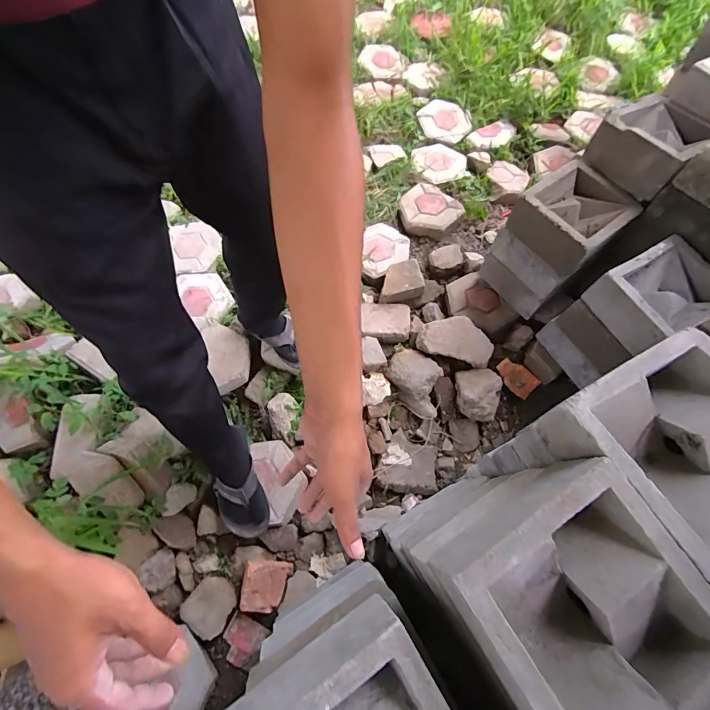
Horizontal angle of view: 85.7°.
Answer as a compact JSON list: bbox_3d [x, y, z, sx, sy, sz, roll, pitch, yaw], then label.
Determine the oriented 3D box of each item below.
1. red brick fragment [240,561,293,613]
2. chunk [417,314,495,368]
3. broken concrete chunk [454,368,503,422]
[{"bbox_3d":[-0.195,0.504,0.836,0.103,0.036,0.092,10,67,-17],"label":"red brick fragment"},{"bbox_3d":[0.279,-0.043,1.058,0.203,0.063,0.114,19,66,8],"label":"chunk"},{"bbox_3d":[0.332,0.102,1.028,0.115,0.072,0.144,3,65,0],"label":"broken concrete chunk"}]

